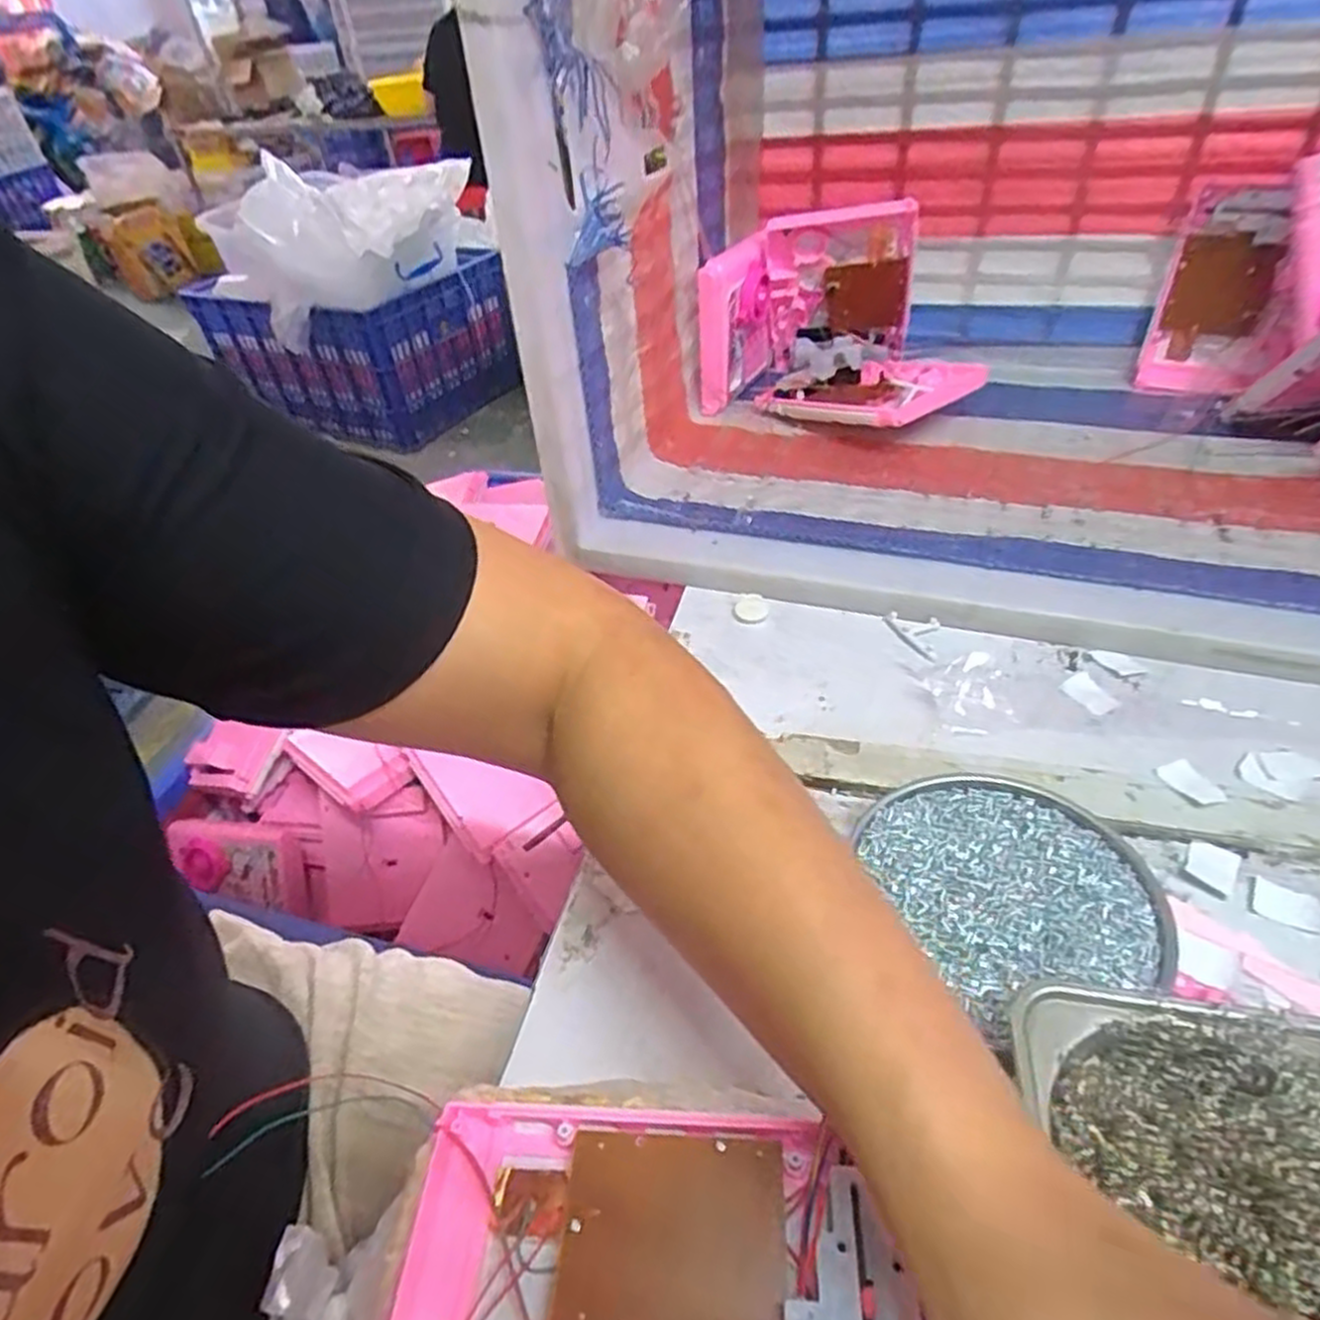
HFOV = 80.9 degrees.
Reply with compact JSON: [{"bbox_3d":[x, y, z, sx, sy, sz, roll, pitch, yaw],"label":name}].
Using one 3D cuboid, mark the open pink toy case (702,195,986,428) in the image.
[{"bbox_3d":[0.172,-0.307,0.701,0.226,0.148,0.178,24,50,30],"label":"open pink toy case"}]

